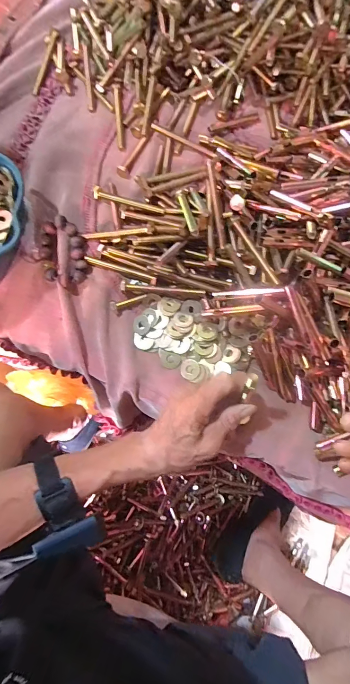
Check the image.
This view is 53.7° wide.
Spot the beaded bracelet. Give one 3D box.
[{"bbox_3d":[-0.147,-0.118,0.447,0.059,0.018,0.085,-9,79,-2],"label":"beaded bracelet"}]

